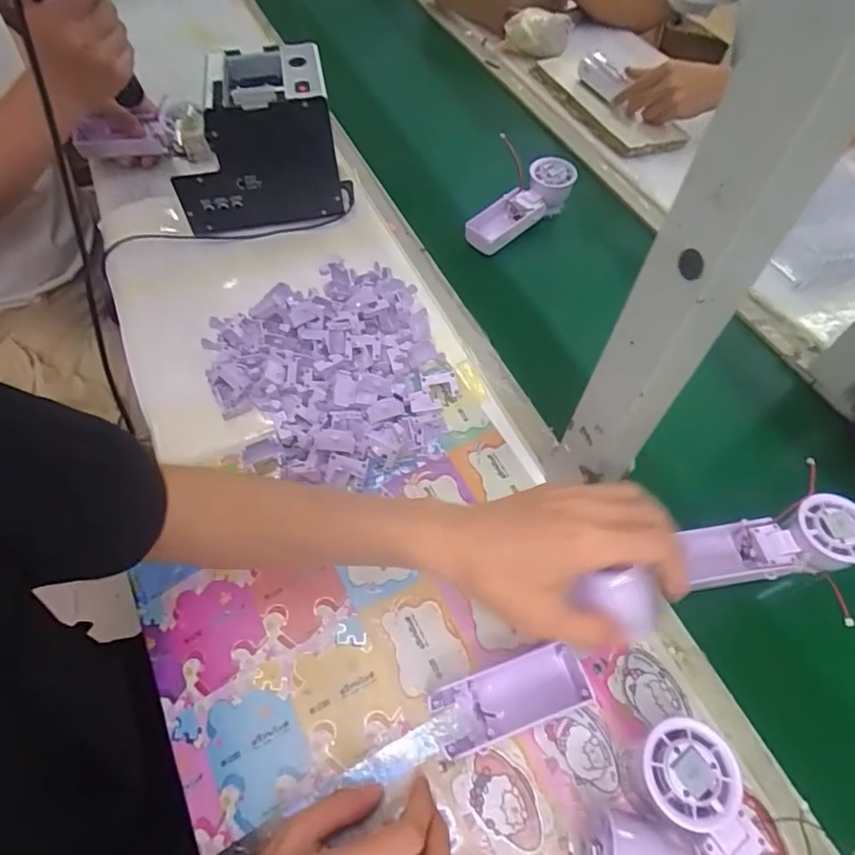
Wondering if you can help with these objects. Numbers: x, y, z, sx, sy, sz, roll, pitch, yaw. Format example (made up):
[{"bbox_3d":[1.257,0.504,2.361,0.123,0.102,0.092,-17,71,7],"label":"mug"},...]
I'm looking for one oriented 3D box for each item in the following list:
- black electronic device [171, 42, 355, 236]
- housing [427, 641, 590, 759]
[{"bbox_3d":[-0.203,-0.341,0.677,0.196,0.161,0.146,-8,58,-8],"label":"black electronic device"},{"bbox_3d":[0.058,0.194,0.396,0.107,0.025,0.044,-15,59,-13],"label":"housing"}]

